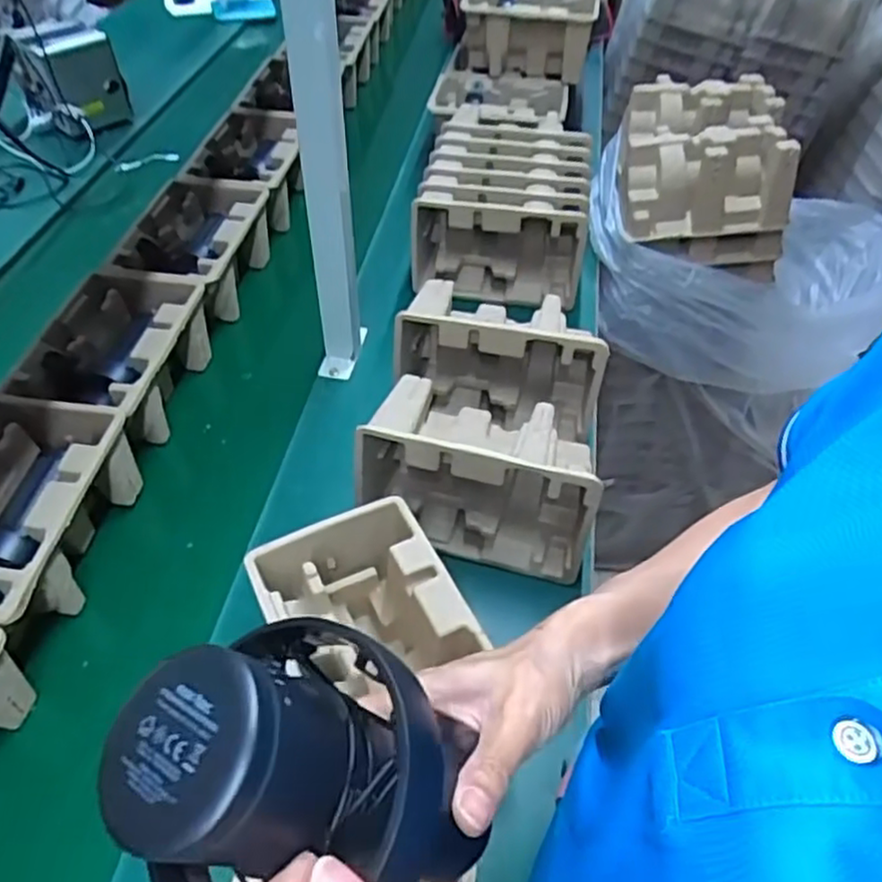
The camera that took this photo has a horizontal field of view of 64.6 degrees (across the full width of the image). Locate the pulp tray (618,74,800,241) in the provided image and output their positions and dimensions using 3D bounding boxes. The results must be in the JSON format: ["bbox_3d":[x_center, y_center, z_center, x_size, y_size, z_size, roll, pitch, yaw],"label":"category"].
[{"bbox_3d":[0.375,-0.418,1.021,0.215,0.133,0.241,4,48,0],"label":"pulp tray"}]

